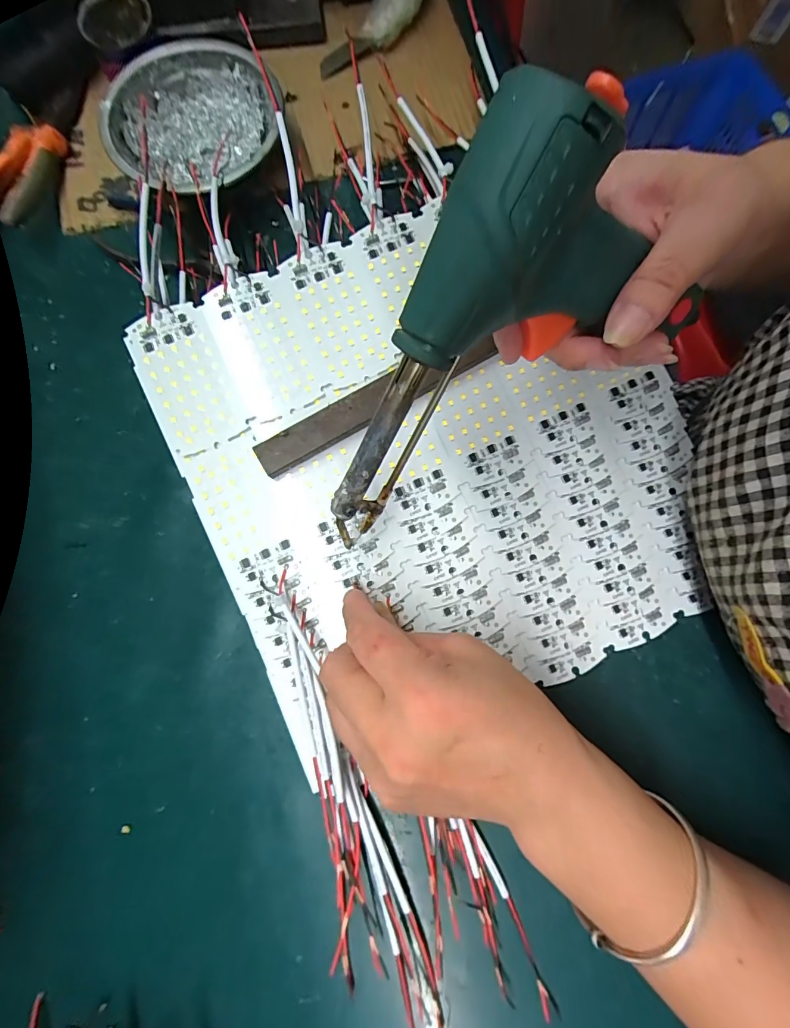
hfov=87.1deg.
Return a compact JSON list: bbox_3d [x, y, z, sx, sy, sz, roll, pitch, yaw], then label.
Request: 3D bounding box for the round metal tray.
[{"bbox_3d":[-0.143,-0.279,0.308,0.126,0.040,0.125,0,78,0],"label":"round metal tray"}]

